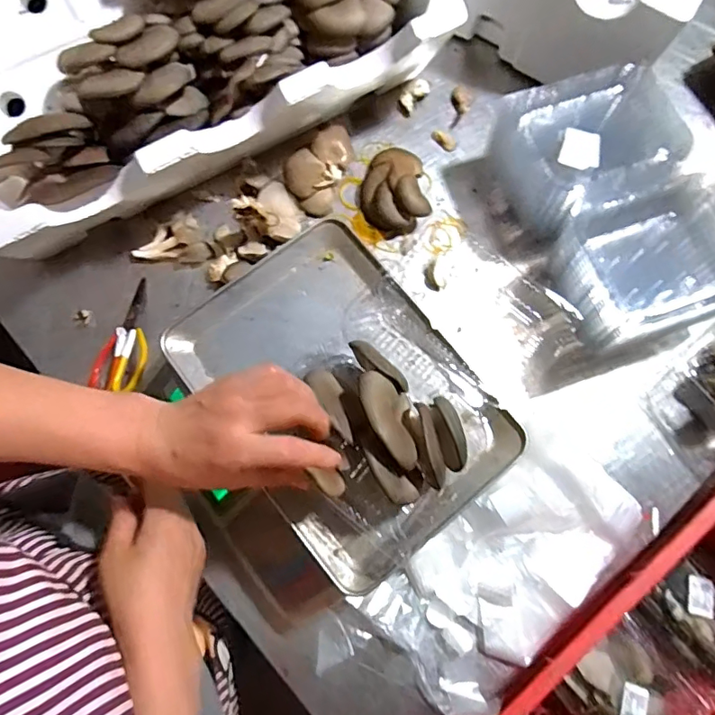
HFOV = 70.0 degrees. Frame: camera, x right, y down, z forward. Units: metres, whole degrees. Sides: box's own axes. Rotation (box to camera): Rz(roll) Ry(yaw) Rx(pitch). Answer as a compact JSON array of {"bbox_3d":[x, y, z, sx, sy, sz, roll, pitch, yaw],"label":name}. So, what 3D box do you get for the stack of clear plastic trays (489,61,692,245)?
[{"bbox_3d":[0.284,-0.249,0.641,0.194,0.120,0.167,-21,79,-6],"label":"stack of clear plastic trays"}]

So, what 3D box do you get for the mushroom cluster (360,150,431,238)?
[{"bbox_3d":[0.047,-0.225,0.674,0.087,0.046,0.126,-1,78,-2],"label":"mushroom cluster"}]

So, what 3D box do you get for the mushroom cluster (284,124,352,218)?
[{"bbox_3d":[-0.052,-0.251,0.675,0.073,0.035,0.115,24,78,4],"label":"mushroom cluster"}]

